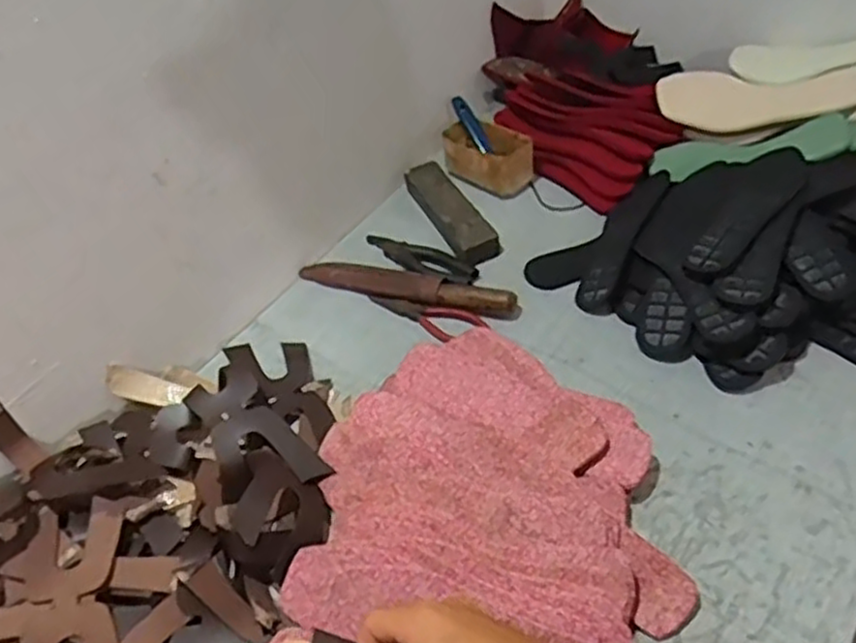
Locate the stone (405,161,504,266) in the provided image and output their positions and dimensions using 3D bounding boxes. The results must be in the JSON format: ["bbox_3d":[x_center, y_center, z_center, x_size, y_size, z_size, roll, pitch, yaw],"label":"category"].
[{"bbox_3d":[0.030,-0.150,0.977,0.053,0.027,0.193,-22,47,-12],"label":"stone"}]

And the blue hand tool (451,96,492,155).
[{"bbox_3d":[0.062,-0.278,1.048,0.015,0.019,0.097,-26,79,-17],"label":"blue hand tool"}]

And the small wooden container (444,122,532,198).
[{"bbox_3d":[0.087,-0.236,1.037,0.130,0.048,0.089,28,56,31],"label":"small wooden container"}]

